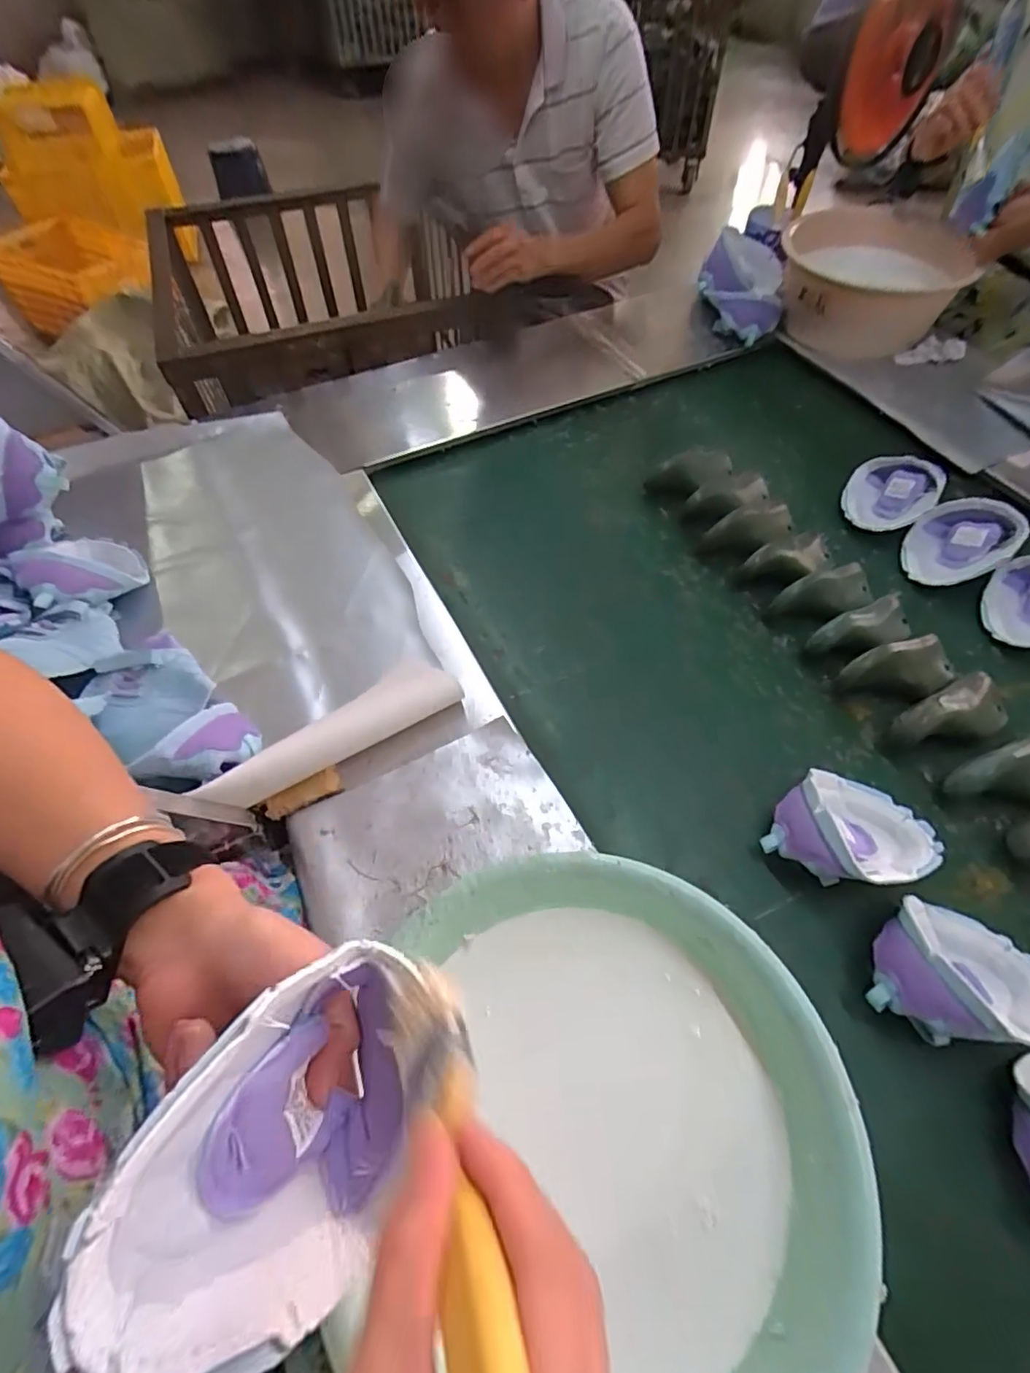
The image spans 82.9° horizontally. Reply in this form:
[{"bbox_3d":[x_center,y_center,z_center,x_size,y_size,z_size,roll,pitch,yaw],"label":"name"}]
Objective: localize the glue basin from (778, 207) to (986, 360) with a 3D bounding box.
[{"bbox_3d":[0.599,-0.689,1.004,0.273,0.158,0.273,13,58,9],"label":"glue basin"}]

